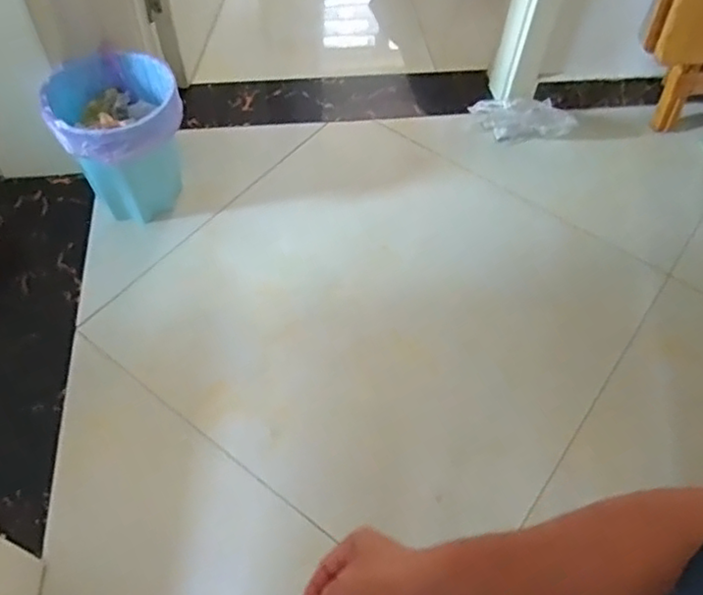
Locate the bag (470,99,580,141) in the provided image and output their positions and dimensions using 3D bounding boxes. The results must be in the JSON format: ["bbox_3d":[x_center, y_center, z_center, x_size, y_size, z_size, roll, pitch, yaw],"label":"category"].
[{"bbox_3d":[0.387,-0.406,1.429,0.228,0.085,0.067,6,56,1],"label":"bag"}]

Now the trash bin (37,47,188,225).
[{"bbox_3d":[-0.427,-0.294,1.192,0.216,0.250,0.211,1,56,-2],"label":"trash bin"}]

